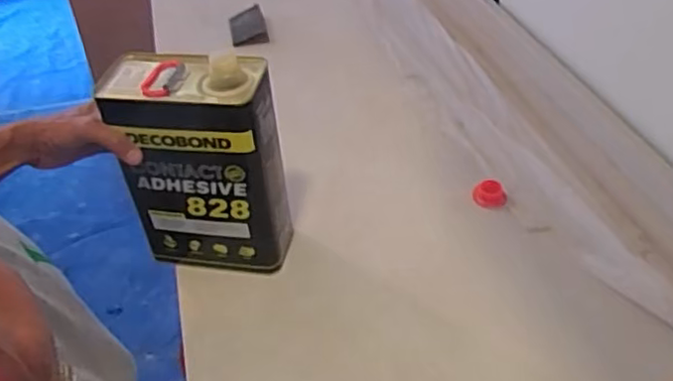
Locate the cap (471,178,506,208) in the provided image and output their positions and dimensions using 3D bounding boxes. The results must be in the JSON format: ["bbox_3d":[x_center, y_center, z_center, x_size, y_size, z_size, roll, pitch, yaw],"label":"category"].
[{"bbox_3d":[0.199,0.003,0.842,0.043,0.020,0.033,4,42,12],"label":"cap"}]

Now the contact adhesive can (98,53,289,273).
[{"bbox_3d":[-0.147,-0.026,0.737,0.164,0.256,0.088,2,41,10],"label":"contact adhesive can"}]

